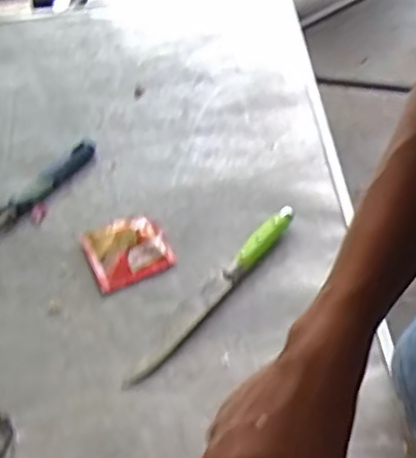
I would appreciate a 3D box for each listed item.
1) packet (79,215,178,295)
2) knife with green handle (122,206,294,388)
[{"bbox_3d":[-0.085,0.020,0.685,0.081,0.006,0.079,-24,52,-13],"label":"packet"},{"bbox_3d":[0.004,0.057,0.647,0.028,0.016,0.246,32,60,28],"label":"knife with green handle"}]

